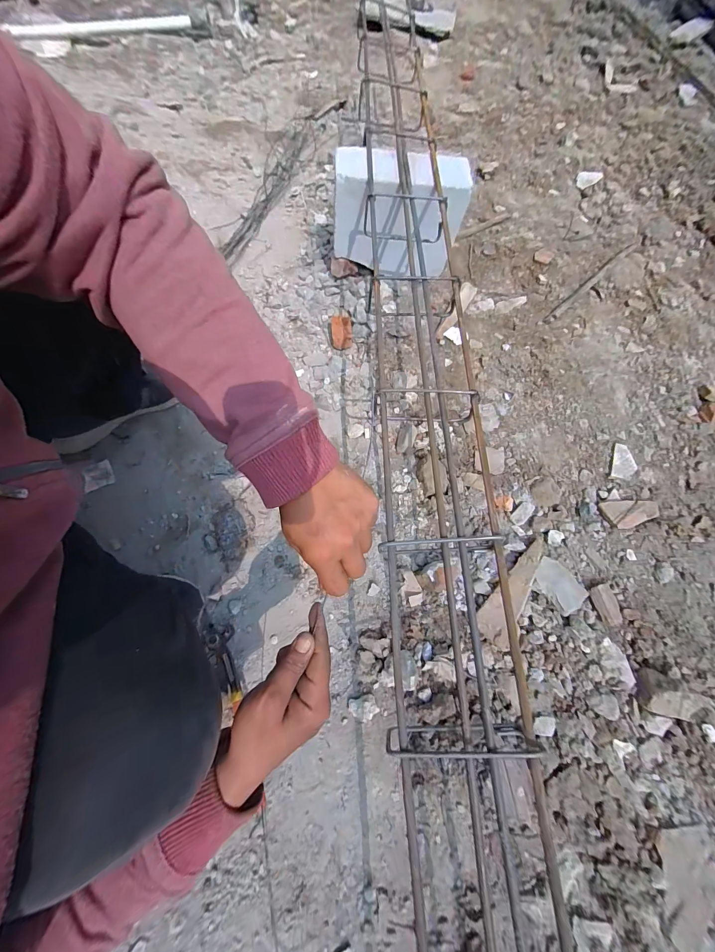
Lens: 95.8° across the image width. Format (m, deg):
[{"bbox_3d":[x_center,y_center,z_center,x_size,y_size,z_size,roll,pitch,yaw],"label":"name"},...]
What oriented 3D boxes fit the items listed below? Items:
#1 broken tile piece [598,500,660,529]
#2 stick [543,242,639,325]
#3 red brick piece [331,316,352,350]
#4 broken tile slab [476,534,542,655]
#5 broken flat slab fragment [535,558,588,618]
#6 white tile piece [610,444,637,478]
[{"bbox_3d":[0.481,0.066,0.566,0.105,0.009,0.045,-4,67,-3],"label":"broken tile piece"},{"bbox_3d":[0.579,-0.483,0.788,0.428,0.019,0.018,-41,73,-18],"label":"stick"},{"bbox_3d":[-0.035,-0.316,0.709,0.044,0.035,0.056,-5,67,-3],"label":"red brick piece"},{"bbox_3d":[0.244,0.168,0.505,0.054,0.029,0.191,31,69,11],"label":"broken tile slab"},{"bbox_3d":[0.322,0.173,0.516,0.054,0.007,0.080,-33,71,-14],"label":"broken flat slab fragment"},{"bbox_3d":[0.500,-0.024,0.604,0.043,0.005,0.074,21,68,8],"label":"white tile piece"}]

